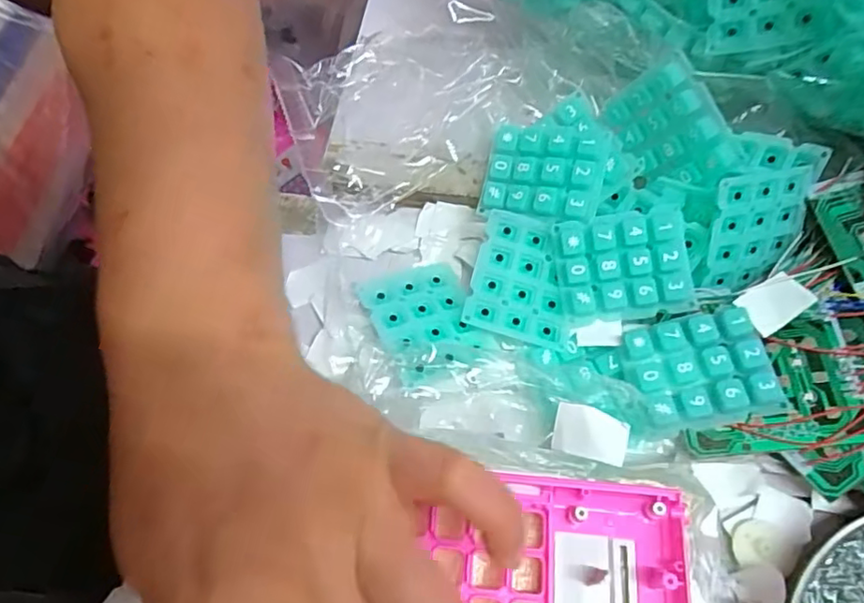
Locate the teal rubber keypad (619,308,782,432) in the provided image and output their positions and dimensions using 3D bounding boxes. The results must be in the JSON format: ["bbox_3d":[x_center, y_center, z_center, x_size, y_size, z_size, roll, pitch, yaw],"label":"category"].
[{"bbox_3d":[0.113,0.029,0.260,0.055,0.010,0.047,-17,67,9],"label":"teal rubber keypad"}]

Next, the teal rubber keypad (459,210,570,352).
[{"bbox_3d":[0.043,-0.011,0.289,0.047,0.013,0.057,12,64,8],"label":"teal rubber keypad"}]

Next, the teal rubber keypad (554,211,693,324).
[{"bbox_3d":[0.089,-0.017,0.281,0.057,0.011,0.048,-5,81,9],"label":"teal rubber keypad"}]

